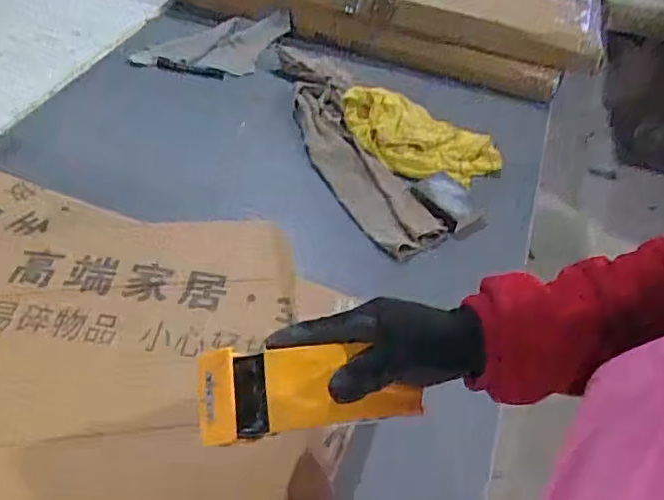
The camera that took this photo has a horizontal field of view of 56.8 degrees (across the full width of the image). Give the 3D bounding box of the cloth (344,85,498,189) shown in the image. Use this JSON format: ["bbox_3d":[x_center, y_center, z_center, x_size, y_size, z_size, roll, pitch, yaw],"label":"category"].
[{"bbox_3d":[0.151,-0.193,1.057,0.284,0.023,0.161,25,57,0],"label":"cloth"}]

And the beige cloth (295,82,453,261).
[{"bbox_3d":[0.031,-0.143,1.011,0.120,0.053,0.415,-18,51,-23],"label":"beige cloth"}]

